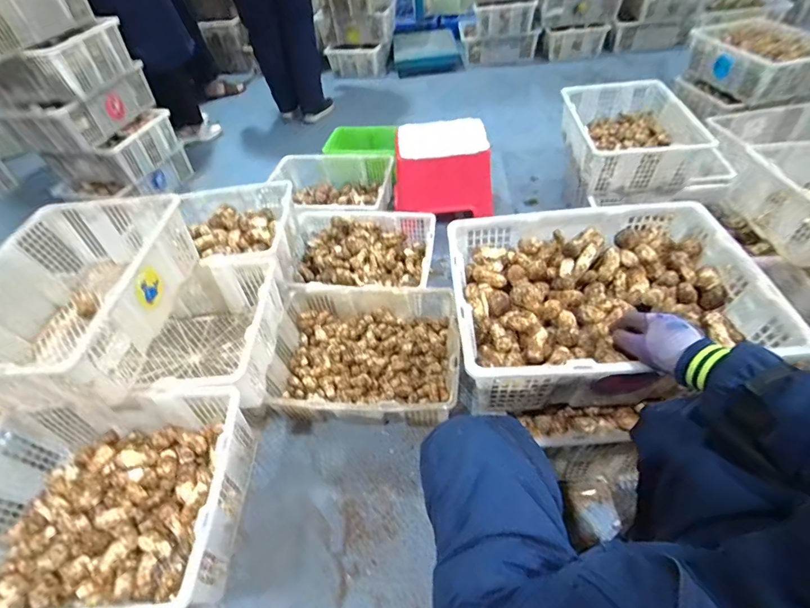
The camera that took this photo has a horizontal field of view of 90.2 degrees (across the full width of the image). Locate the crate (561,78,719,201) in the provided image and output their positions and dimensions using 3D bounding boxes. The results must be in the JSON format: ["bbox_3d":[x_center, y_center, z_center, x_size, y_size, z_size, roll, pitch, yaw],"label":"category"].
[{"bbox_3d":[0.734,-0.569,1.365,0.359,0.169,0.453,2,49,9],"label":"crate"}]

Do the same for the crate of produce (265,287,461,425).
[{"bbox_3d":[-0.106,0.143,1.057,0.425,0.150,0.359,-2,49,5],"label":"crate of produce"}]

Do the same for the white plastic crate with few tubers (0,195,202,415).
[{"bbox_3d":[-0.664,-0.007,0.830,0.325,0.173,0.455,-5,49,3],"label":"white plastic crate with few tubers"}]

